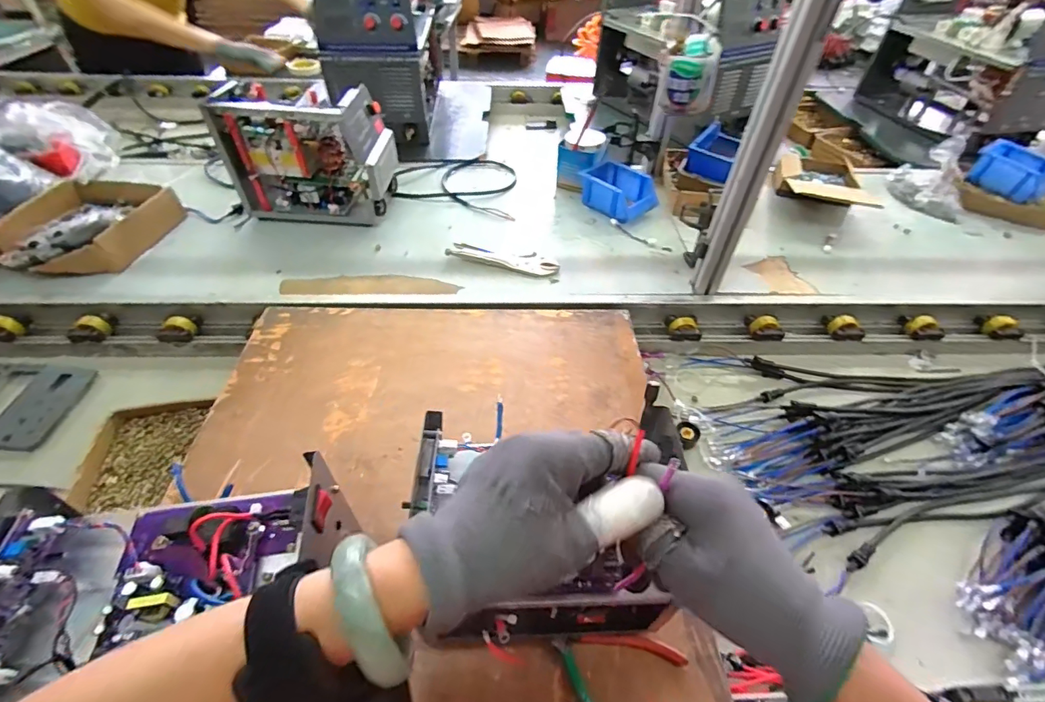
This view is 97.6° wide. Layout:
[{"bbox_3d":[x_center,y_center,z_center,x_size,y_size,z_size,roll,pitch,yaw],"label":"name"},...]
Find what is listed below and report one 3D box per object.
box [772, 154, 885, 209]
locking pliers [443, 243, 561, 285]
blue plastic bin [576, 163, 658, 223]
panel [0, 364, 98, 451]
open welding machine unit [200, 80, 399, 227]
[{"bbox_3d":[0.727,-0.382,1.084,0.241,0.088,0.193,24,51,19],"label":"box"},{"bbox_3d":[-0.035,-0.176,0.882,0.217,0.014,0.053,15,49,11],"label":"locking pliers"},{"bbox_3d":[0.213,-0.351,1.020,0.120,0.073,0.154,-27,54,-24],"label":"blue plastic bin"},{"bbox_3d":[-0.817,0.085,0.727,0.189,0.020,0.151,6,48,3],"label":"panel"},{"bbox_3d":[-0.423,-0.388,0.927,0.307,0.226,0.130,1,47,-1],"label":"open welding machine unit"}]

